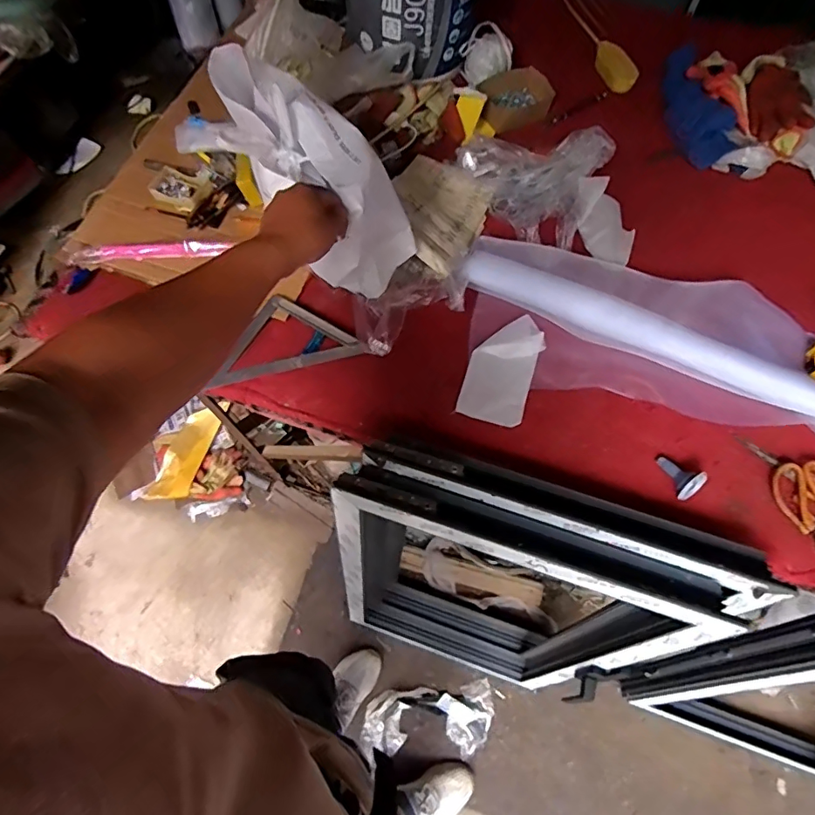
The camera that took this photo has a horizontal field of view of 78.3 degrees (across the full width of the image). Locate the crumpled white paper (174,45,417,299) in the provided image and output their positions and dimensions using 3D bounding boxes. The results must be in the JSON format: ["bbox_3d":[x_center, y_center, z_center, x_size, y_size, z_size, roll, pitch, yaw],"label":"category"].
[{"bbox_3d":[-0.155,-0.330,0.757,0.310,0.234,0.164,41,77,13],"label":"crumpled white paper"}]

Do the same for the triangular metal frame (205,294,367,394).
[{"bbox_3d":[-0.212,-0.124,0.852,0.251,0.023,0.142,-12,66,-4],"label":"triangular metal frame"}]

